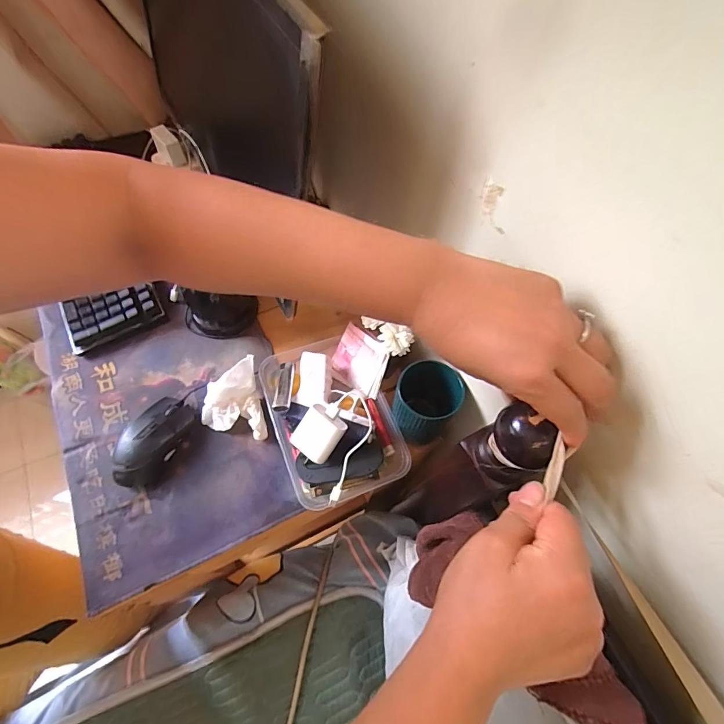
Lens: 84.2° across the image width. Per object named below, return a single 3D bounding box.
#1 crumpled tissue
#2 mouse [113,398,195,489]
[{"bbox_3d":[-0.168,0.055,0.510,0.079,0.071,0.085,-10,65,-7],"label":"crumpled tissue"},{"bbox_3d":[-0.263,0.098,0.503,0.062,0.036,0.116,33,67,13],"label":"mouse"}]

